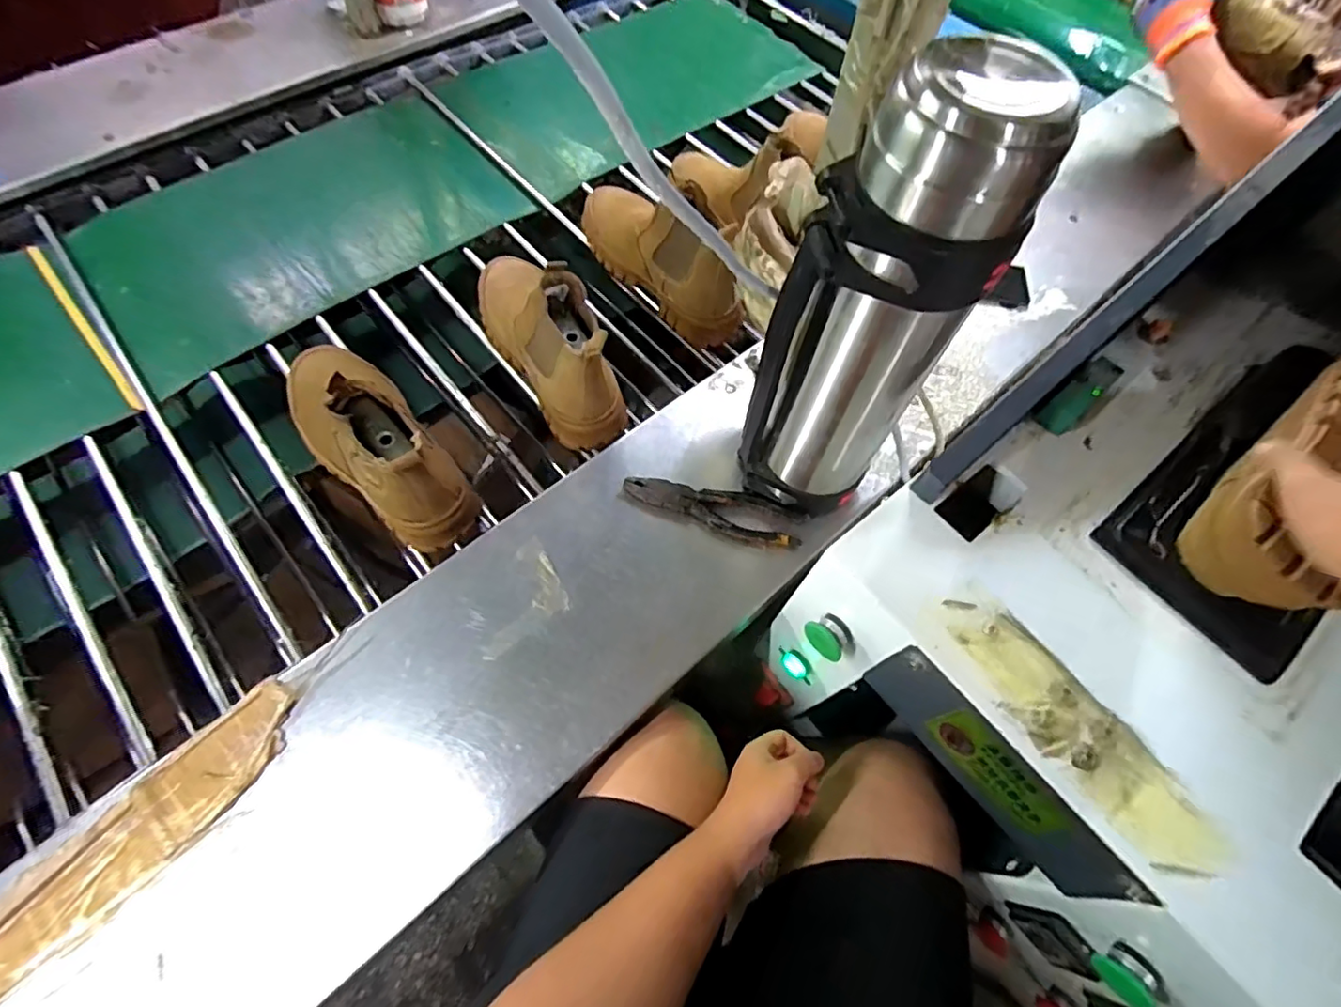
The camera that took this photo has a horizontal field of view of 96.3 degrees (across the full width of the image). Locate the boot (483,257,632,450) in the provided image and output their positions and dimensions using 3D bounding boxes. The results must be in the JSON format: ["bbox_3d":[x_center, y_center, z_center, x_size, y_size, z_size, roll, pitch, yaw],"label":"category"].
[{"bbox_3d":[-0.147,-0.200,0.671,0.099,0.145,0.271,-31,71,-13],"label":"boot"}]

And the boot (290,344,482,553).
[{"bbox_3d":[-0.317,-0.084,0.600,0.103,0.154,0.270,-41,74,-17],"label":"boot"}]

